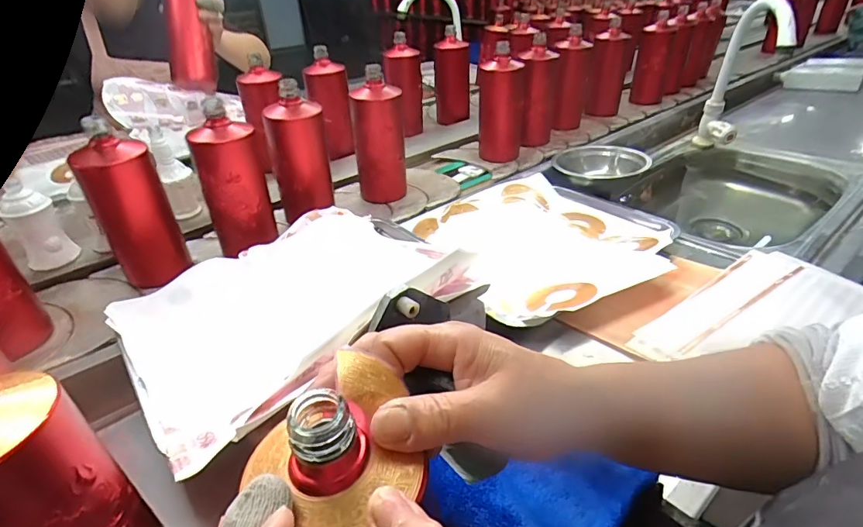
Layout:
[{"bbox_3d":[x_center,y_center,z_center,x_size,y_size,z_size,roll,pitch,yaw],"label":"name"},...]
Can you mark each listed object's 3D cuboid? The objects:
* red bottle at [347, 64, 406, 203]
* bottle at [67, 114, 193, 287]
[{"bbox_3d":[-0.085,-0.206,0.767,0.082,0.195,0.086,-4,36,-2],"label":"red bottle"},{"bbox_3d":[-0.369,-0.065,0.575,0.058,0.190,0.077,7,37,13],"label":"bottle"}]

